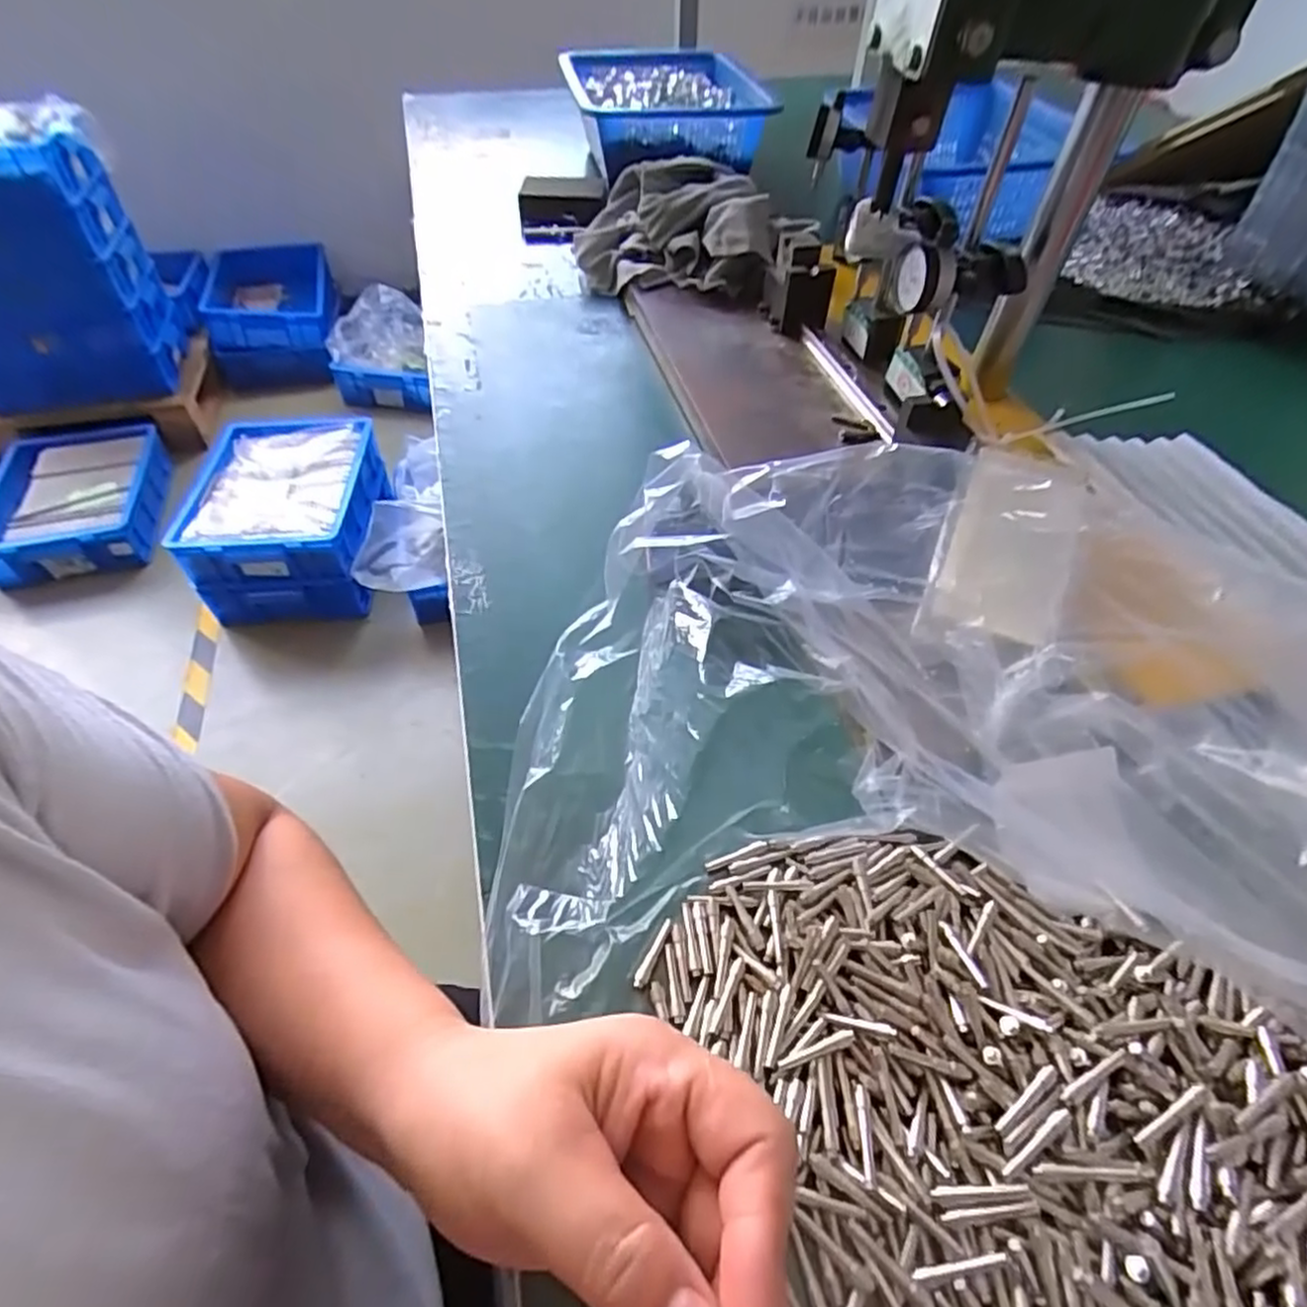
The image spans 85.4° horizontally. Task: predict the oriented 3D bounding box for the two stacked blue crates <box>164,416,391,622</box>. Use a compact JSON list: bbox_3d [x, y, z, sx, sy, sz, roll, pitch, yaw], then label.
[{"bbox_3d":[-0.759,-0.291,1.516,0.342,0.207,0.455,-5,50,-5],"label":"two stacked blue crates"}]

